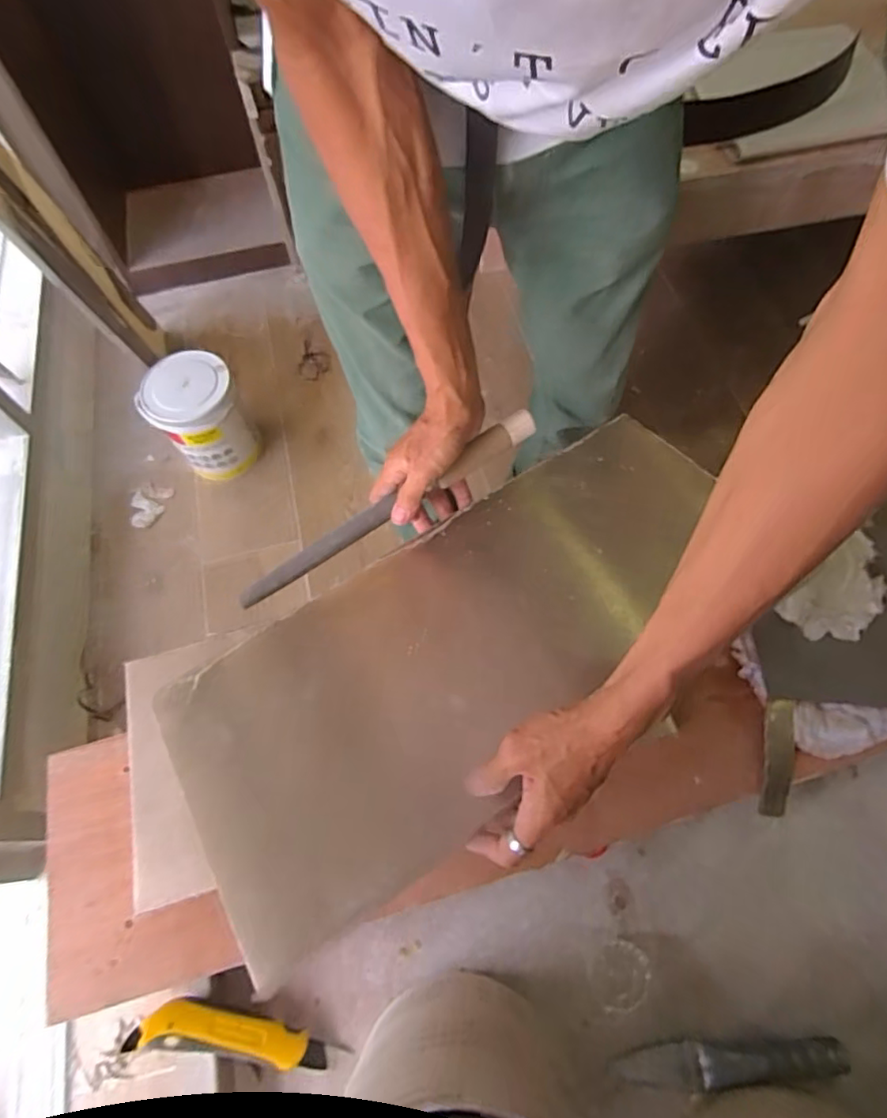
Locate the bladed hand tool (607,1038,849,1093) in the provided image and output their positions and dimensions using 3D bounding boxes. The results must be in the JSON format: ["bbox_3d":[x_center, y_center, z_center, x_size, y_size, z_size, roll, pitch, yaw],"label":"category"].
[{"bbox_3d":[0.259,0.460,0.519,0.198,0.019,0.035,-6,65,-1],"label":"bladed hand tool"}]

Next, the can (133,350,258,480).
[{"bbox_3d":[-0.492,-0.283,1.181,0.169,0.213,0.179,-1,65,2],"label":"can"}]

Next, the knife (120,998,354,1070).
[{"bbox_3d":[-0.182,0.435,0.521,0.186,0.023,0.041,23,65,-15],"label":"knife"}]

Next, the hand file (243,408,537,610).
[{"bbox_3d":[-0.052,-0.046,0.529,0.307,0.017,0.024,-32,67,1],"label":"hand file"}]

